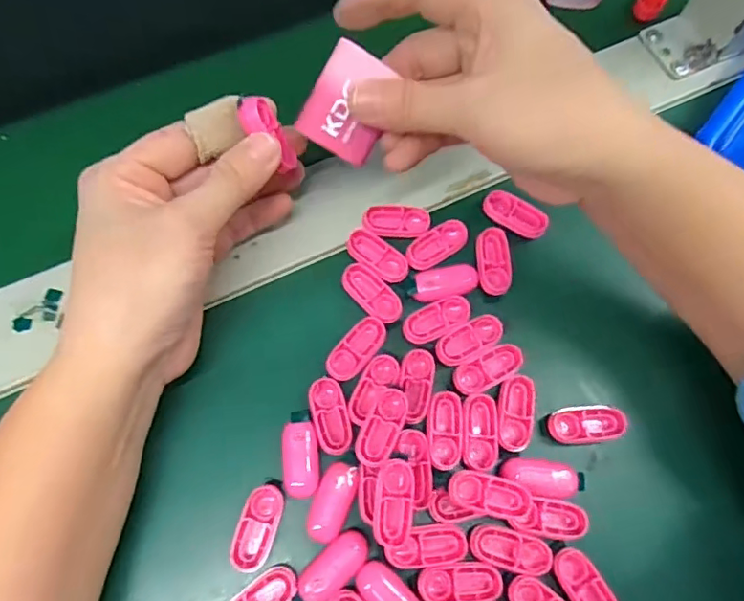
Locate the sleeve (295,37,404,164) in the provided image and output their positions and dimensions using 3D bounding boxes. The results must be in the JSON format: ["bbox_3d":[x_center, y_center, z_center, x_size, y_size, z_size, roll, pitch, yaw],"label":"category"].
[{"bbox_3d":[-0.009,-0.082,0.230,0.033,0.005,0.041,28,105,-16],"label":"sleeve"}]

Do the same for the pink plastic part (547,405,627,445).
[{"bbox_3d":[0.099,0.057,0.252,0.034,0.006,0.016,-6,71,-3],"label":"pink plastic part"}]

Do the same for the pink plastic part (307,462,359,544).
[{"bbox_3d":[-0.017,0.086,0.235,0.015,0.005,0.033,20,71,6],"label":"pink plastic part"}]

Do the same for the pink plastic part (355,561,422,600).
[{"bbox_3d":[0.008,0.123,0.227,0.033,0.005,0.015,40,75,12],"label":"pink plastic part"}]

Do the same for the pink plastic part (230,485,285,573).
[{"bbox_3d":[-0.048,0.096,0.231,0.015,0.006,0.033,14,71,4],"label":"pink plastic part"}]

